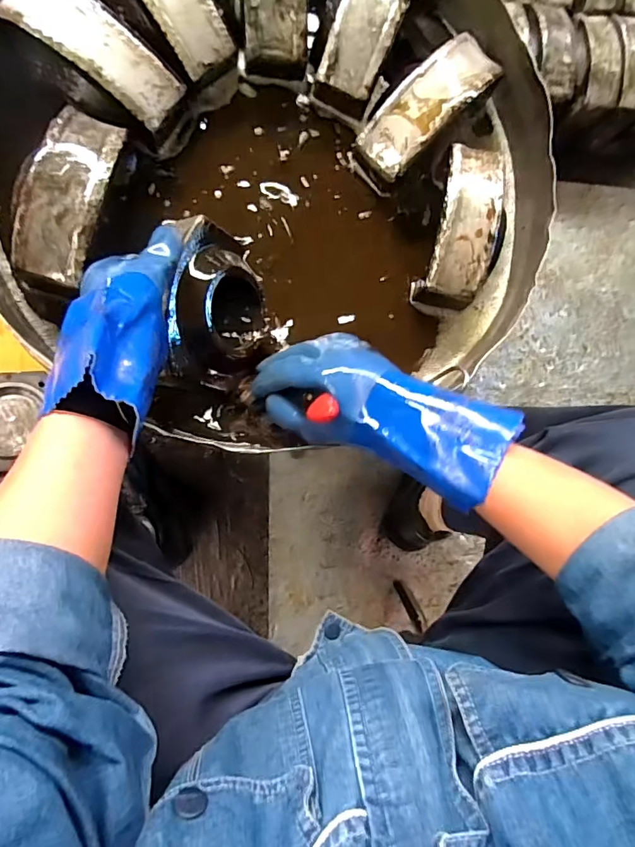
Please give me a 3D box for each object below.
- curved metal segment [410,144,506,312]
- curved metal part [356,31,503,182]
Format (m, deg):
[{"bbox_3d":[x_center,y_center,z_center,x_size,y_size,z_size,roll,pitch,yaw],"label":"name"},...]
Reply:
[{"bbox_3d":[0.162,-0.209,0.517,0.076,0.059,0.166,12,99,-6],"label":"curved metal segment"},{"bbox_3d":[0.120,-0.339,0.505,0.175,0.043,0.065,-44,98,-8],"label":"curved metal part"}]

